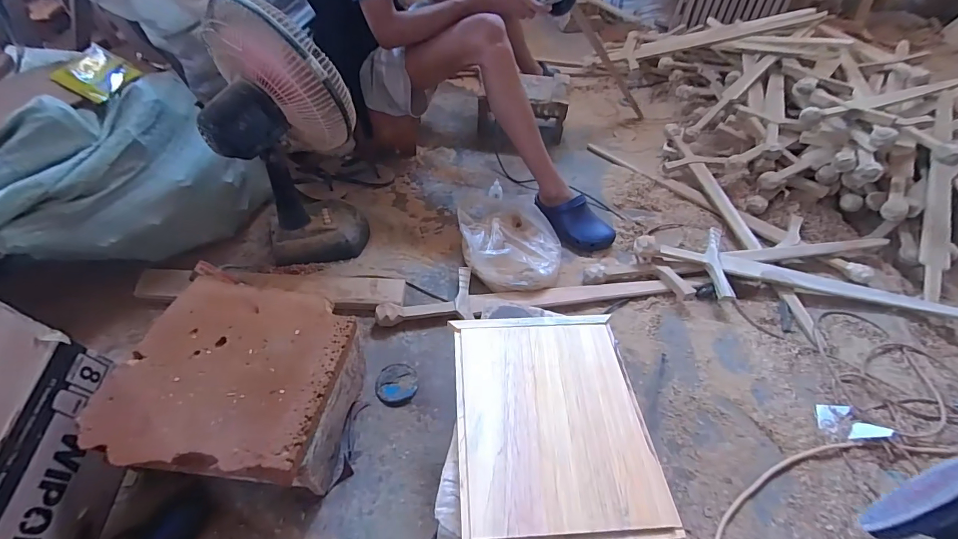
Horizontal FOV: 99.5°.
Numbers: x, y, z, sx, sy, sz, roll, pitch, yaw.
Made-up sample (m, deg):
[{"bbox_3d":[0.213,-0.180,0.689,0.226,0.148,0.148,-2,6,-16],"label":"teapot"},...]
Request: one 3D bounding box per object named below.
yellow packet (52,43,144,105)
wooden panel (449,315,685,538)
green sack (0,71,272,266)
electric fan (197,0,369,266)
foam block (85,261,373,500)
[{"bbox_3d":[-0.816,-0.420,0.870,0.023,0.082,0.139,-12,52,31],"label":"yellow packet"},{"bbox_3d":[0.108,0.214,0.613,0.277,0.022,0.338,-1,50,-4],"label":"wooden panel"},{"bbox_3d":[-0.848,-0.212,0.915,0.588,0.377,0.345,-33,58,-27],"label":"green sack"},{"bbox_3d":[-0.430,-0.302,0.944,0.267,0.533,0.280,-13,51,-13],"label":"electric fan"},{"bbox_3d":[-0.412,0.203,0.729,0.339,0.164,0.319,6,49,4],"label":"foam block"}]

